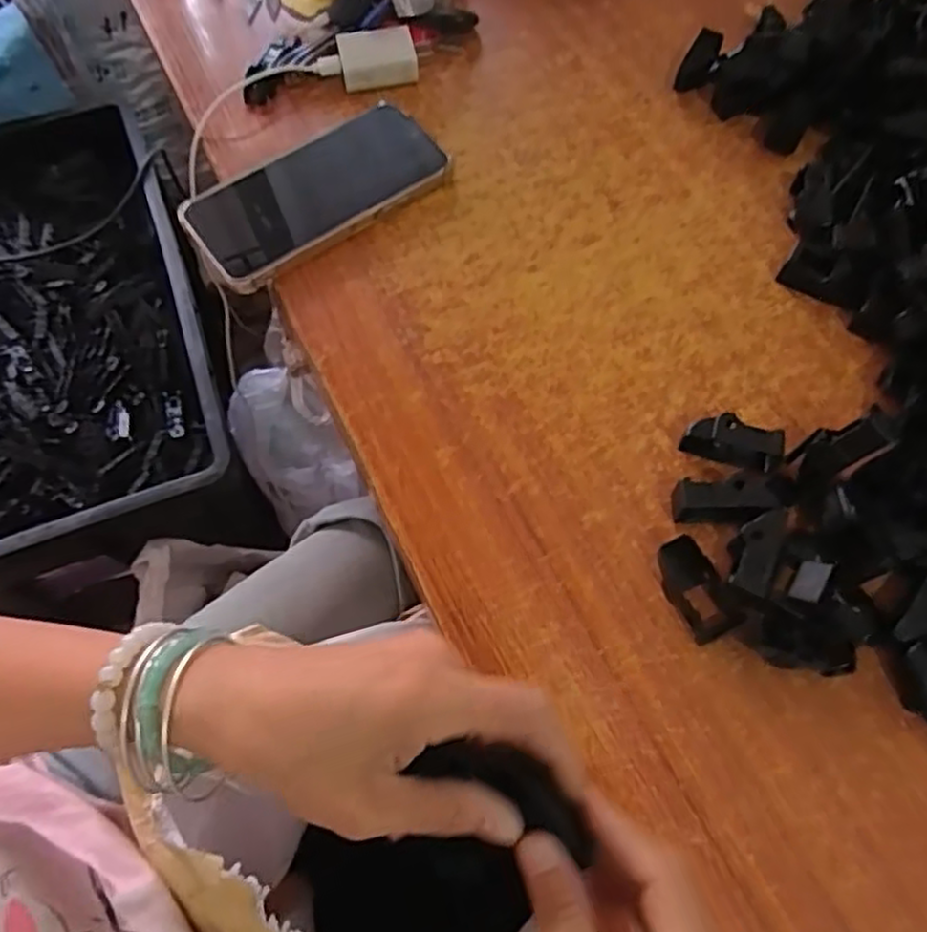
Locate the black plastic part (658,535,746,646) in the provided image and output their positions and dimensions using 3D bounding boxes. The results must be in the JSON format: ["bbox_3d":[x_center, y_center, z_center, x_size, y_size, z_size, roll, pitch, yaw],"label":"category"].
[{"bbox_3d":[0.113,0.060,0.345,0.022,0.018,0.047,-25,66,-10],"label":"black plastic part"}]

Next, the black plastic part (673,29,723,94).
[{"bbox_3d":[0.170,-0.290,0.511,0.023,0.006,0.053,34,87,-18],"label":"black plastic part"}]

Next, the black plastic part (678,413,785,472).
[{"bbox_3d":[0.144,-0.013,0.379,0.051,0.022,0.017,14,65,8],"label":"black plastic part"}]

